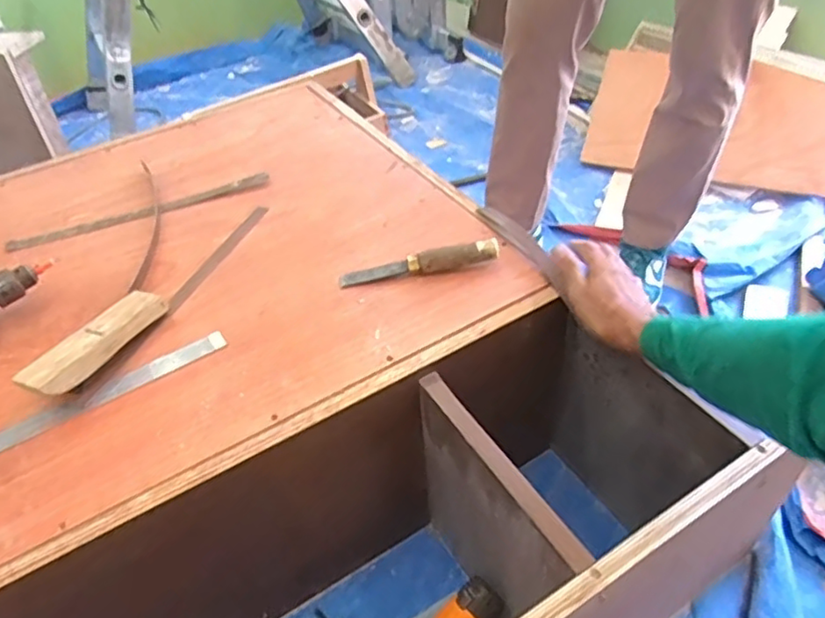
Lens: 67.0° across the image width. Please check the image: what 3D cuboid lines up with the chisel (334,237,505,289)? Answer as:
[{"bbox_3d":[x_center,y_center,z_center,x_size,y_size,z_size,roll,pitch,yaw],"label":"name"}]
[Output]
[{"bbox_3d":[0.008,-0.062,0.788,0.202,0.034,0.028,-7,44,-2],"label":"chisel"}]

